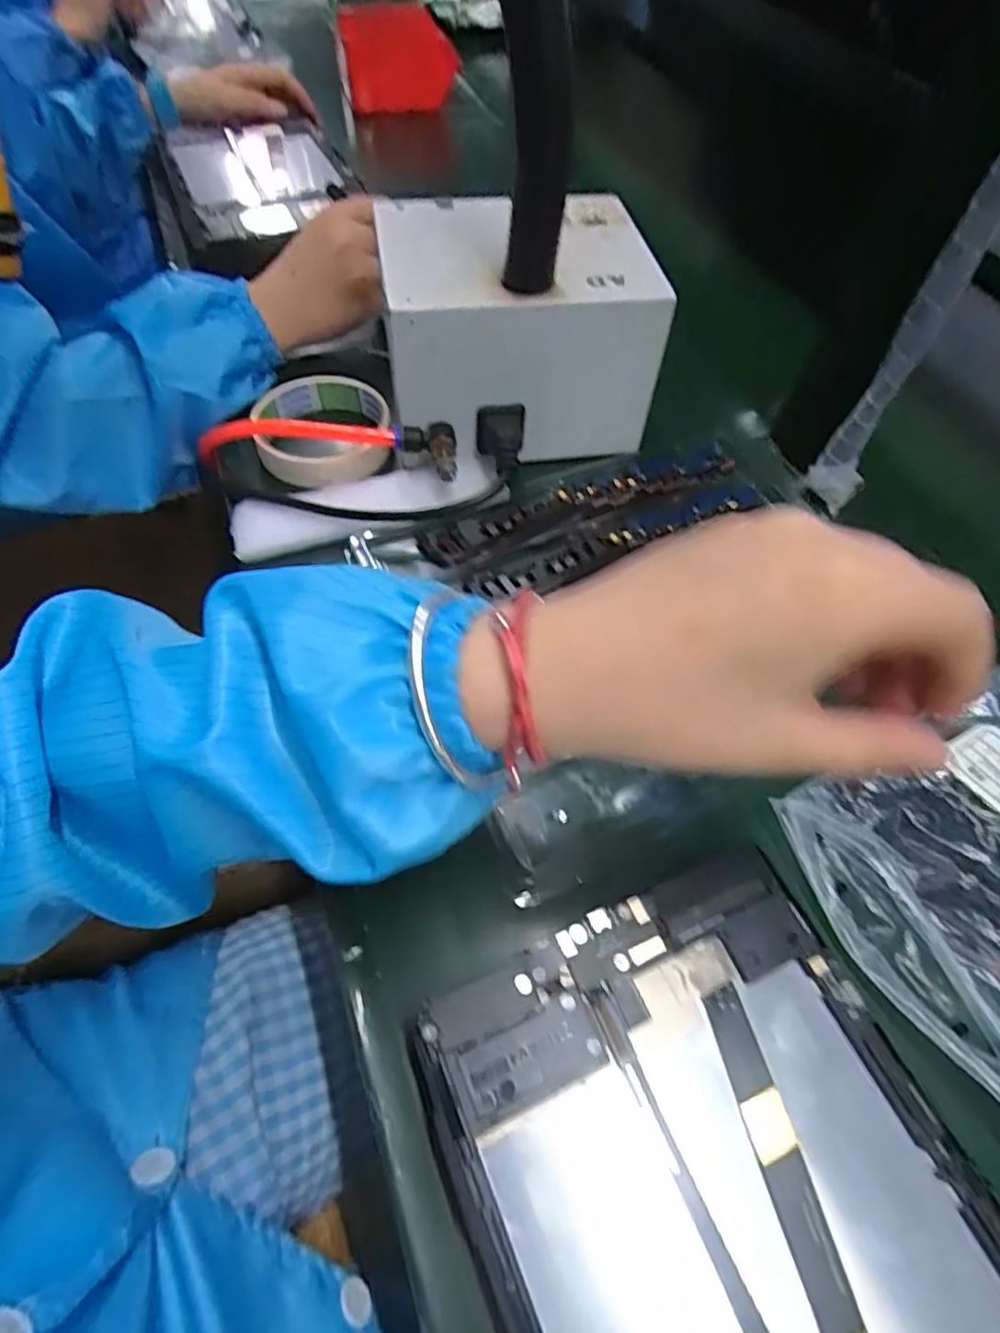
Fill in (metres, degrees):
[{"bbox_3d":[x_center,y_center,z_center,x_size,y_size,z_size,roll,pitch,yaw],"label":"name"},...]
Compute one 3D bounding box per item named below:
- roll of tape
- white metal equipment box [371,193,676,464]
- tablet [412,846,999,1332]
[{"bbox_3d":[-0.112,-0.151,0.415,0.083,0.023,0.093,-14,59,-12],"label":"roll of tape"},{"bbox_3d":[0.006,-0.209,0.401,0.152,0.103,0.124,-8,58,-8],"label":"white metal equipment box"},{"bbox_3d":[0.083,0.188,0.188,0.150,0.010,0.234,-20,60,-15],"label":"tablet"}]

